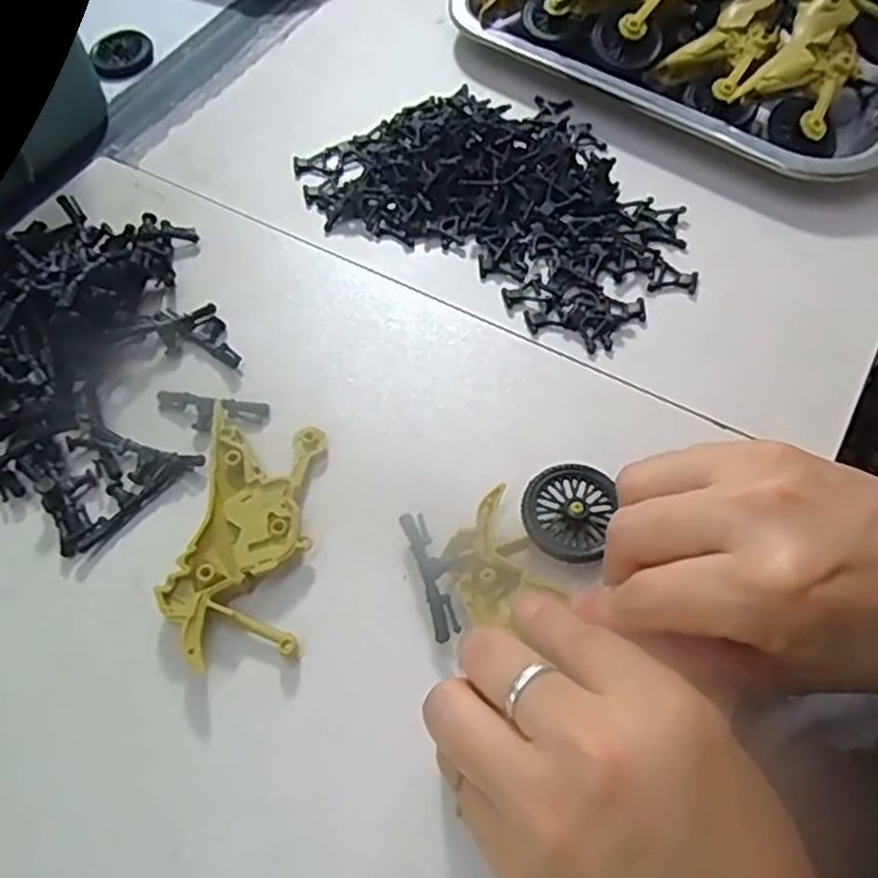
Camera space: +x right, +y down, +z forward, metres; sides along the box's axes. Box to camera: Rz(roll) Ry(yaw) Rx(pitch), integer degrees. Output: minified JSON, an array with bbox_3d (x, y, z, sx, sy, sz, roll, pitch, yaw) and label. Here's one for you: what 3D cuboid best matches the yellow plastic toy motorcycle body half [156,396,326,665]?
[{"bbox_3d":[-0.076,0.025,0.274,0.062,0.014,0.119,-12,61,-4],"label":"yellow plastic toy motorcycle body half"}]

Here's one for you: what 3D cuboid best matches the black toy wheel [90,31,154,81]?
[{"bbox_3d":[-0.193,-0.235,0.433,0.037,0.010,0.037,-1,61,2],"label":"black toy wheel"}]

